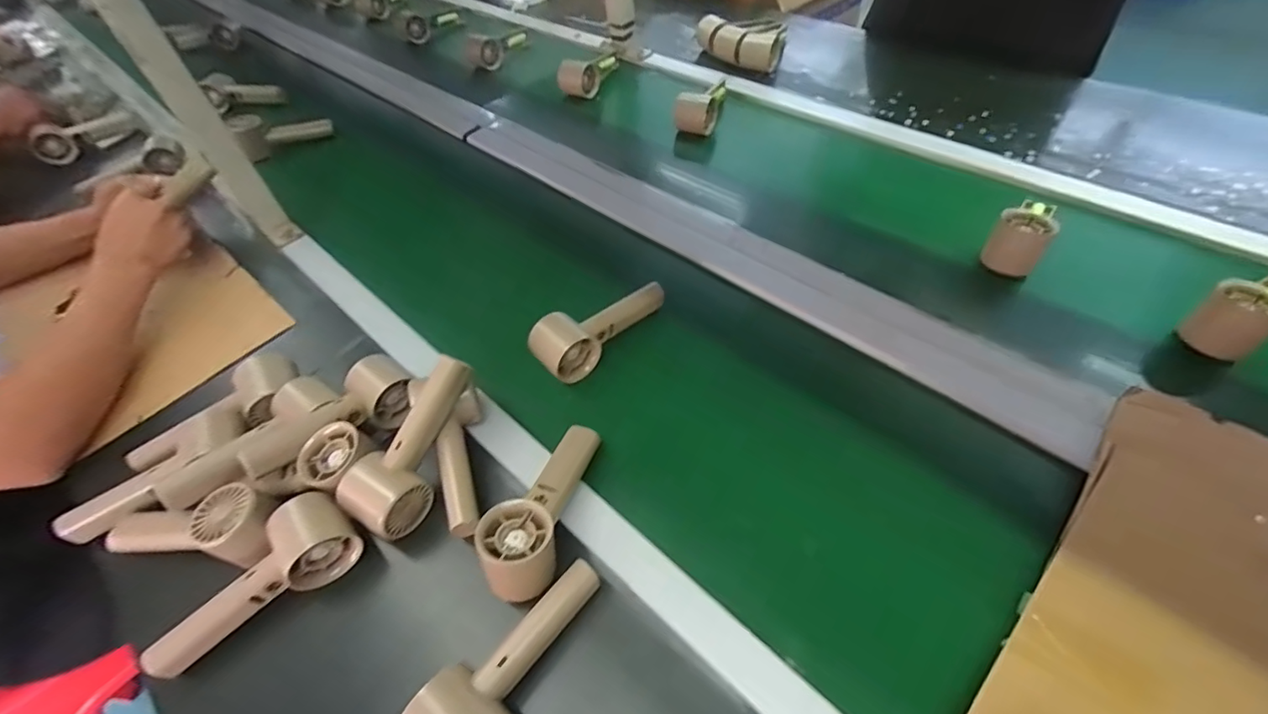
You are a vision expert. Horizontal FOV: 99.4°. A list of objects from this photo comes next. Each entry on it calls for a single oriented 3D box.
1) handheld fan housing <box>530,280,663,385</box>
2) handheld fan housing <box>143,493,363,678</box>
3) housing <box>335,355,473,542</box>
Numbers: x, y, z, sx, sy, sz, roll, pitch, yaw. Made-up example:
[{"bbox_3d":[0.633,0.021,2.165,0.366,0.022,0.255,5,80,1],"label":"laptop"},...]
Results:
[{"bbox_3d":[-0.036,-0.036,0.584,0.159,0.062,0.043,-34,56,-21],"label":"handheld fan housing"},{"bbox_3d":[-0.306,0.182,0.431,0.159,0.049,0.059,-39,57,-24],"label":"handheld fan housing"},{"bbox_3d":[-0.193,0.076,0.476,0.059,0.052,0.158,22,78,22],"label":"housing"}]

